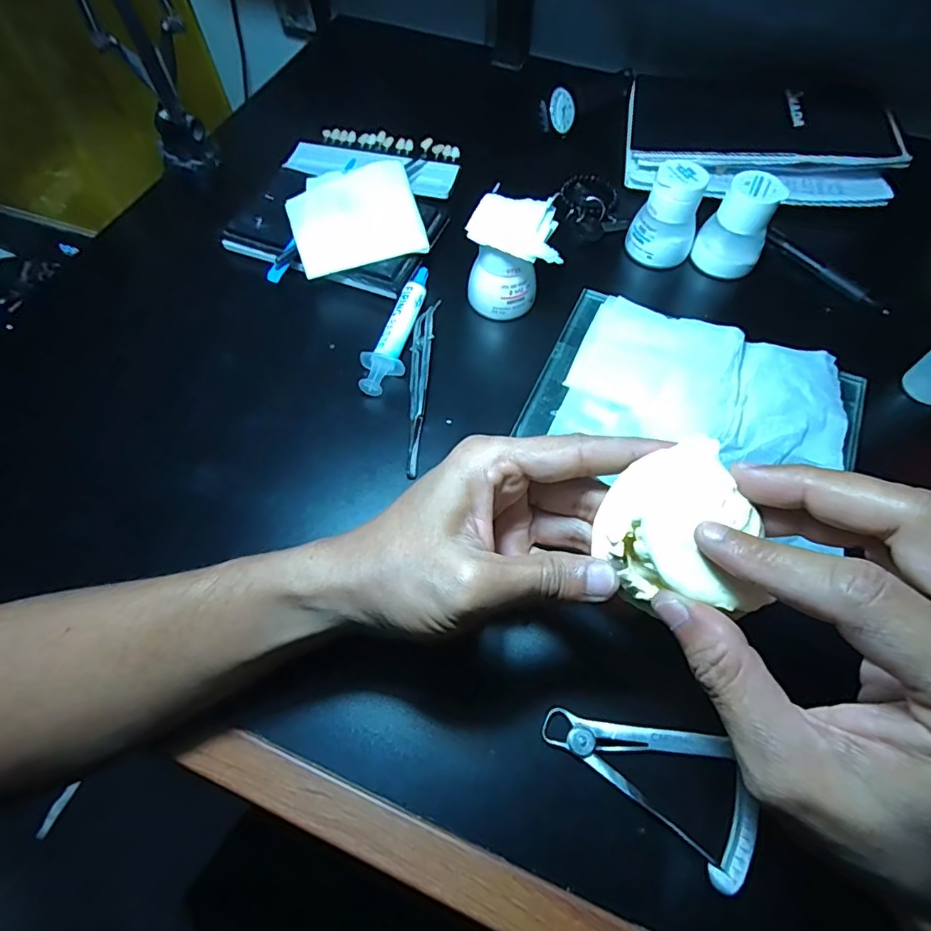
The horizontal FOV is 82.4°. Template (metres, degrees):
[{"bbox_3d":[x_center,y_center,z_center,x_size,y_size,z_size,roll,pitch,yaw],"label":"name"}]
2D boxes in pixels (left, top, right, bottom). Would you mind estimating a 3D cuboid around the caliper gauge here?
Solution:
[{"bbox_3d":[0.093,0.141,0.254,0.102,0.006,0.052,35,71,19],"label":"caliper gauge"}]

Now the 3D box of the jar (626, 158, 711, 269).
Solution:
[{"bbox_3d":[0.154,-0.189,0.405,0.050,0.064,0.040,21,65,10],"label":"jar"}]

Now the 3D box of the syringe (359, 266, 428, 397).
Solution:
[{"bbox_3d":[-0.048,-0.099,0.376,0.025,0.014,0.115,12,63,6],"label":"syringe"}]

